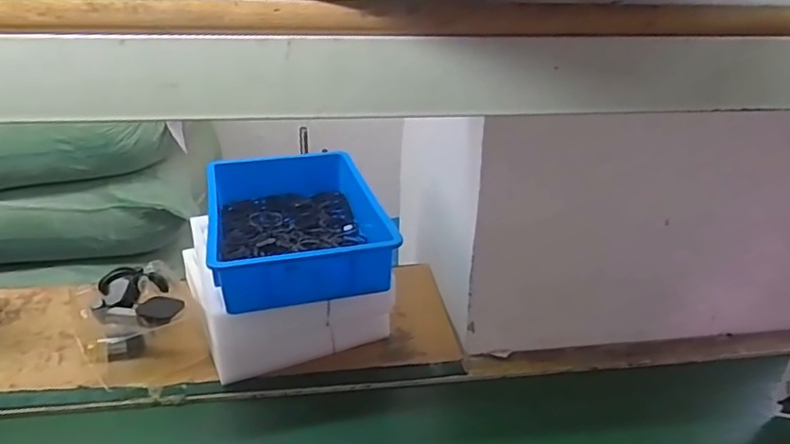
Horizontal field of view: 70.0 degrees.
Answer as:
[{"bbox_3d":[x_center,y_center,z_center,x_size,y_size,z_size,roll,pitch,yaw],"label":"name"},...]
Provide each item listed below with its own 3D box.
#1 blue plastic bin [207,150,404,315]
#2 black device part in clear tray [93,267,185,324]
[{"bbox_3d":[-0.176,-0.006,0.971,0.267,0.090,0.412,-6,25,-16],"label":"blue plastic bin"},{"bbox_3d":[-0.414,0.120,0.900,0.107,0.040,0.160,-17,30,-35],"label":"black device part in clear tray"}]

